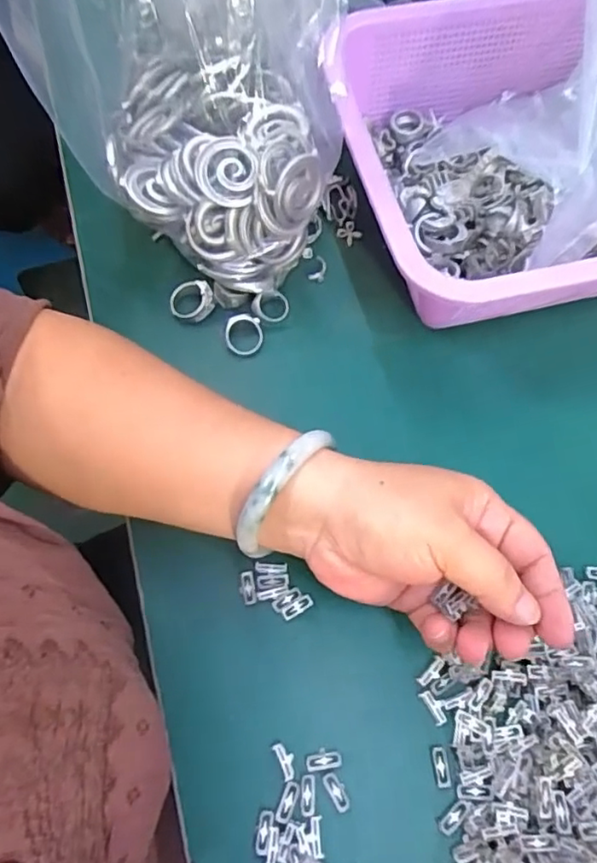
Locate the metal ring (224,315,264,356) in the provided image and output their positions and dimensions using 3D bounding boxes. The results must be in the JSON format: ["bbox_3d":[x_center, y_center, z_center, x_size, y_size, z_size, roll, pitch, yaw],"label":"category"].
[{"bbox_3d":[-0.034,-0.060,0.368,0.025,0.006,0.025,0,91,-12],"label":"metal ring"}]

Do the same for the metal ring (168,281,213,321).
[{"bbox_3d":[-0.068,-0.082,0.372,0.029,0.011,0.026,-7,95,17],"label":"metal ring"}]

